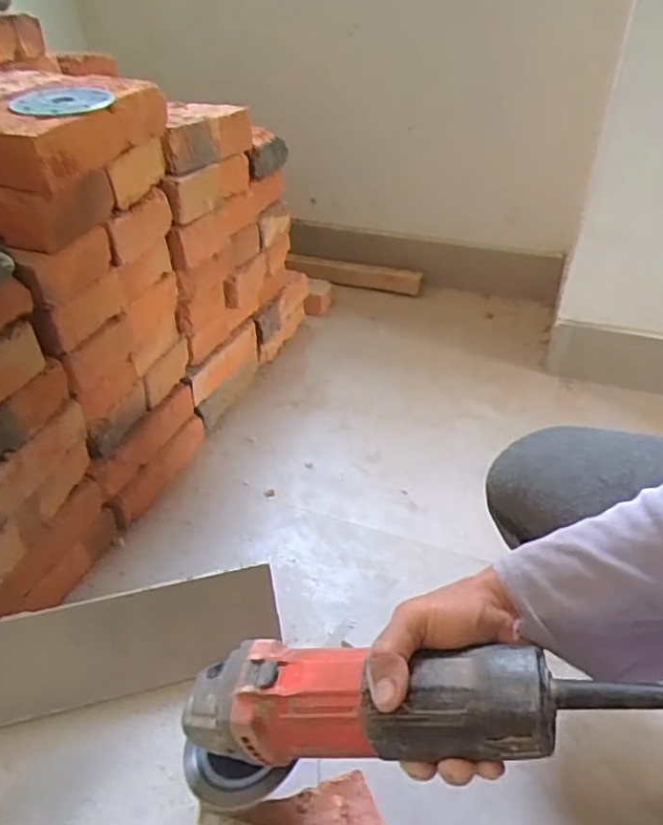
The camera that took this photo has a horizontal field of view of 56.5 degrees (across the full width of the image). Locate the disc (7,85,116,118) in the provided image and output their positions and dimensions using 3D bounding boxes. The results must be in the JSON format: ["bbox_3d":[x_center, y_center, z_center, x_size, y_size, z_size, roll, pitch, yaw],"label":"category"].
[{"bbox_3d":[-0.236,-0.274,0.539,0.084,0.006,0.094,-34,52,-29],"label":"disc"}]

